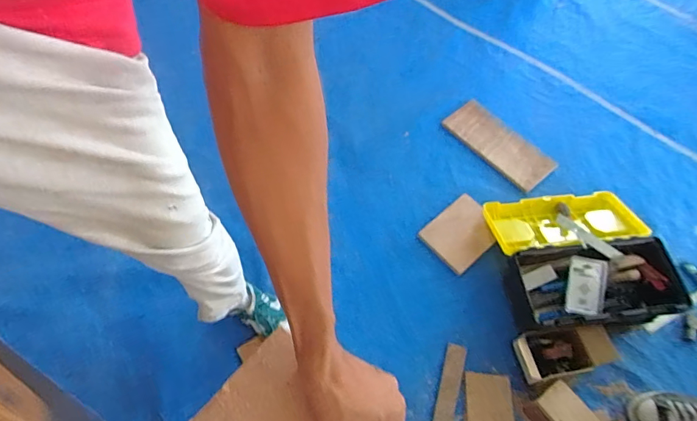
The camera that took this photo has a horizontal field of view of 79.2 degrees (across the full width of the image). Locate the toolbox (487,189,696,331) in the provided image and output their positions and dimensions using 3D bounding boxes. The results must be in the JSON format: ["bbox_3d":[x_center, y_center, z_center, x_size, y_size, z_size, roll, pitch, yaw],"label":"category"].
[{"bbox_3d":[0.647,0.122,1.202,0.454,0.149,0.411,-6,61,-4],"label":"toolbox"}]

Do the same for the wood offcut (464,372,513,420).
[{"bbox_3d":[0.353,0.500,1.058,0.110,0.014,0.168,-4,60,17],"label":"wood offcut"}]

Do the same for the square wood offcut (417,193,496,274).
[{"bbox_3d":[0.339,0.063,1.269,0.206,0.017,0.197,-38,48,-7],"label":"square wood offcut"}]

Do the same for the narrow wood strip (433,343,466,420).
[{"bbox_3d":[0.263,0.458,1.097,0.048,0.017,0.214,15,62,8],"label":"narrow wood strip"}]

